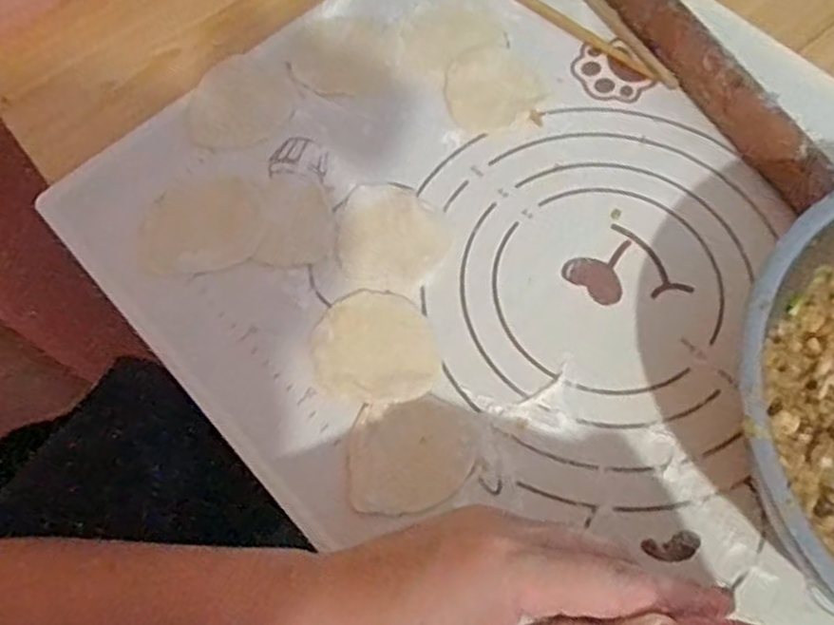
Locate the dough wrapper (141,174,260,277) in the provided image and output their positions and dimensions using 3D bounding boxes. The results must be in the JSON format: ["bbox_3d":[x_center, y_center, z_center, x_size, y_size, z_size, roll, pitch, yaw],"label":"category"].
[{"bbox_3d":[-0.123,-0.051,0.416,0.067,0.004,0.062,-7,66,-1],"label":"dough wrapper"}]

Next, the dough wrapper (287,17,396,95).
[{"bbox_3d":[-0.046,-0.163,0.461,0.065,0.004,0.063,-1,66,1],"label":"dough wrapper"}]

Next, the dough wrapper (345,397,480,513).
[{"bbox_3d":[-0.002,0.069,0.356,0.063,0.004,0.053,-8,66,-2],"label":"dough wrapper"}]

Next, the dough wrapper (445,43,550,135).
[{"bbox_3d":[0.045,-0.138,0.447,0.059,0.004,0.063,-1,66,1],"label":"dough wrapper"}]

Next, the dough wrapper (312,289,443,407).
[{"bbox_3d":[-0.021,0.017,0.380,0.065,0.004,0.061,14,67,8],"label":"dough wrapper"}]

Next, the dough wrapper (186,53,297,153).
[{"bbox_3d":[-0.108,-0.131,0.450,0.063,0.004,0.071,-1,66,1],"label":"dough wrapper"}]

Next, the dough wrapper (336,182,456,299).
[{"bbox_3d":[-0.017,-0.042,0.406,0.065,0.004,0.063,-1,66,1],"label":"dough wrapper"}]

